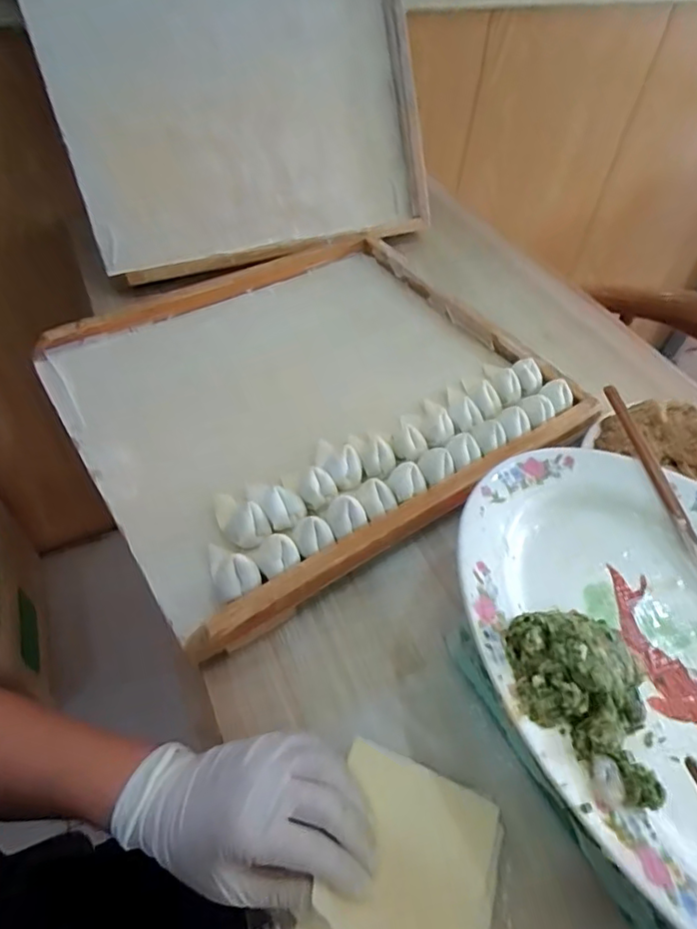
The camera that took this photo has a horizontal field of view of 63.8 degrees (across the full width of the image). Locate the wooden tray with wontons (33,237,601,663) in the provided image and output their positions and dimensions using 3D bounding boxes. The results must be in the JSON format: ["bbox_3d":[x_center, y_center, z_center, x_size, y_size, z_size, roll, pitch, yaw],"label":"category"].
[{"bbox_3d":[-0.043,-0.083,0.582,0.447,0.049,0.415,-27,56,-23],"label":"wooden tray with wontons"}]

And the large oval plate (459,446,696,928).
[{"bbox_3d":[0.210,0.121,0.329,0.252,0.034,0.346,-19,54,-18],"label":"large oval plate"}]

